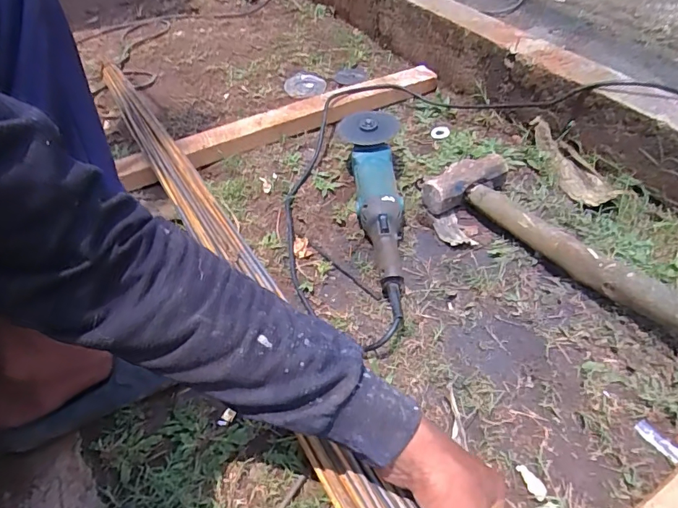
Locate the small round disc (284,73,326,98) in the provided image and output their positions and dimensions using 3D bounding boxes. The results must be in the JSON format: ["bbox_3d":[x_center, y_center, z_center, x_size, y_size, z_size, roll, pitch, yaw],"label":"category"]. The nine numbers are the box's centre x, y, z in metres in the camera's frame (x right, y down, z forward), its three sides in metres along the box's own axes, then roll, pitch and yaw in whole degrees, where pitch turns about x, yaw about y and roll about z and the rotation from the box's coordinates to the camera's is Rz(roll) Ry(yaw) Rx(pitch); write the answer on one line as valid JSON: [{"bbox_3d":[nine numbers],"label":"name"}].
[{"bbox_3d":[-0.077,-0.368,1.007,0.085,0.016,0.090,-3,47,3],"label":"small round disc"}]

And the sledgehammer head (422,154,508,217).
[{"bbox_3d":[0.189,-0.108,0.701,0.138,0.053,0.055,-26,50,-17],"label":"sledgehammer head"}]

